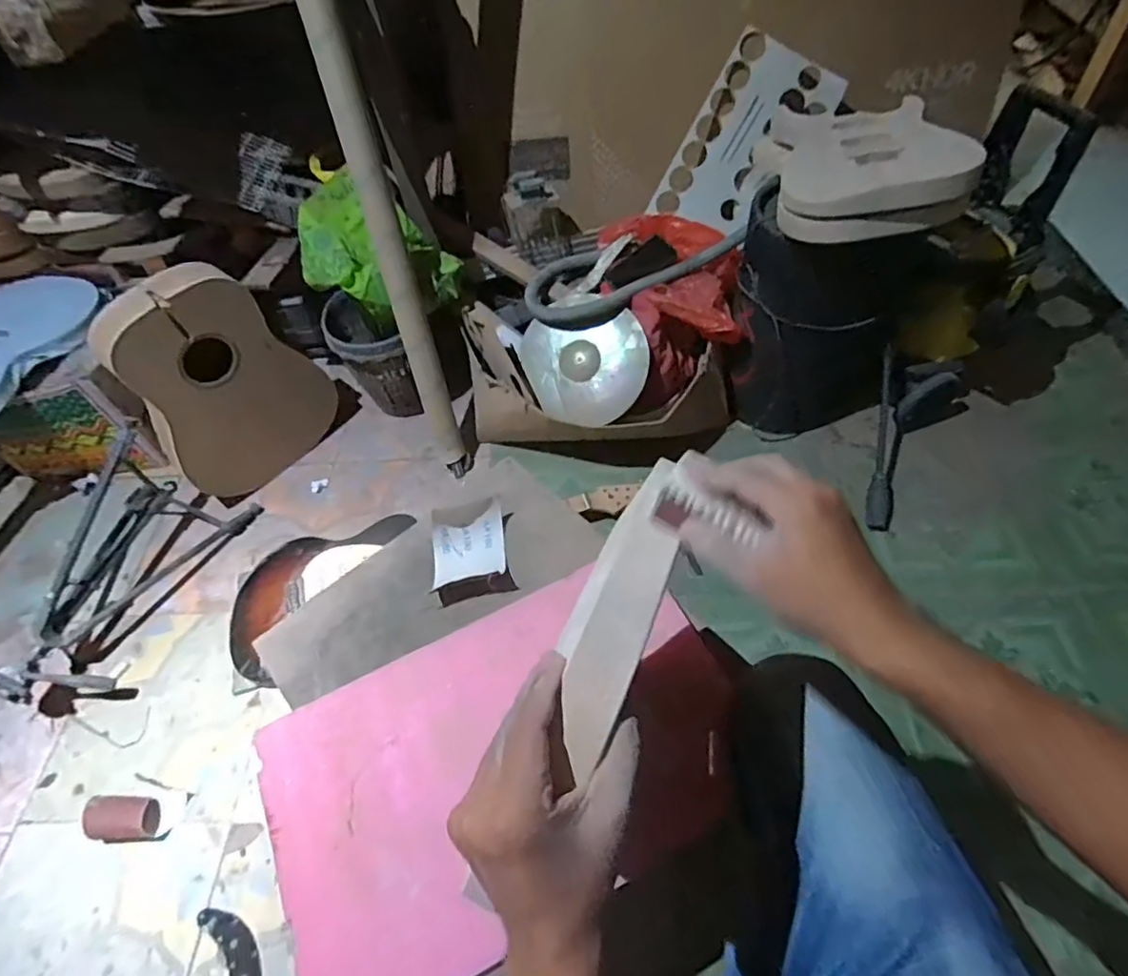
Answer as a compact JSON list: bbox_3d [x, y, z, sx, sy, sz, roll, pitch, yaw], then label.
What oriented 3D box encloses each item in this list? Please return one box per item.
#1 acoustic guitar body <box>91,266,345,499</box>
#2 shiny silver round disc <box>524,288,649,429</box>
[{"bbox_3d":[-0.733,-0.224,1.311,0.377,0.498,0.115,-38,60,-21],"label":"acoustic guitar body"},{"bbox_3d":[0.043,-0.281,1.311,0.286,0.037,0.268,0,90,13],"label":"shiny silver round disc"}]

